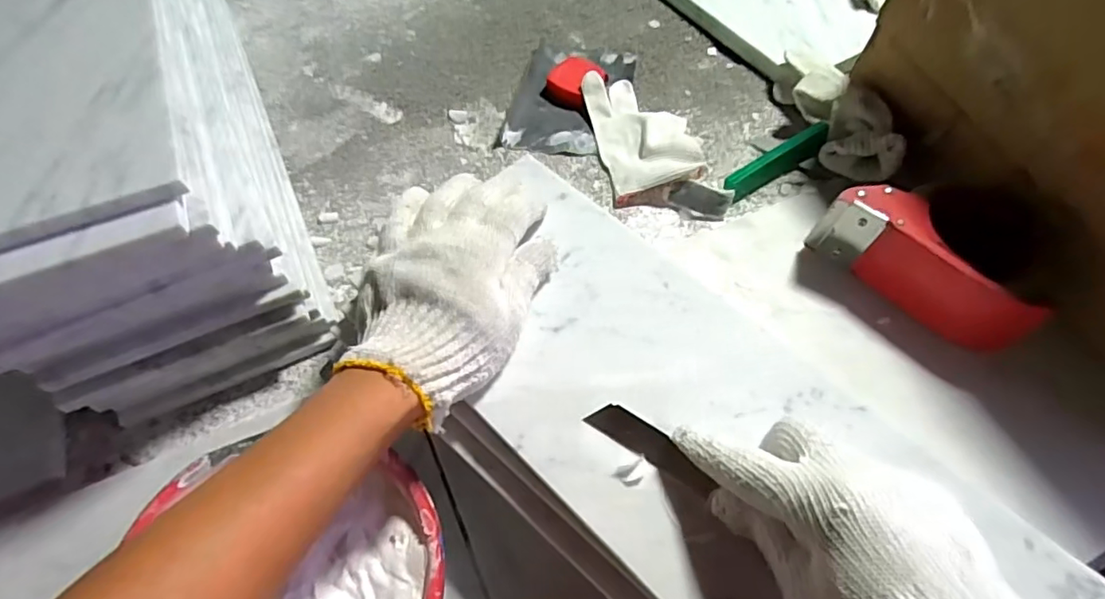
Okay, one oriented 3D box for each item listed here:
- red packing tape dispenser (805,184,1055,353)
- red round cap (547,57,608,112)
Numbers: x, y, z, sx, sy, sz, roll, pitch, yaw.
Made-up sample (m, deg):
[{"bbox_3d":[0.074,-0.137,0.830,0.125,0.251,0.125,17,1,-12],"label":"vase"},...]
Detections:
[{"bbox_3d":[0.270,-0.025,0.419,0.151,0.072,0.050,43,67,11],"label":"red packing tape dispenser"},{"bbox_3d":[0.023,-0.217,0.571,0.050,0.021,0.049,-1,57,1],"label":"red round cap"}]

